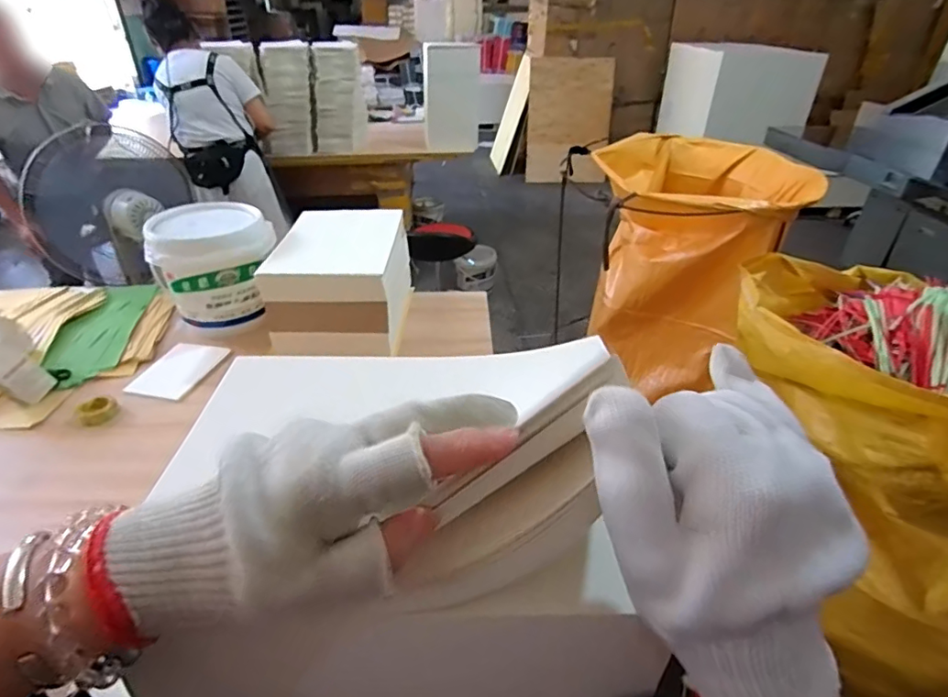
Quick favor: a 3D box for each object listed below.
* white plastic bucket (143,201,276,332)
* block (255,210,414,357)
[{"bbox_3d":[-0.620,-0.198,1.294,0.262,0.250,0.258,-13,36,-19],"label":"white plastic bucket"},{"bbox_3d":[-0.314,-0.159,1.268,0.272,0.222,0.356,0,34,0],"label":"block"}]

